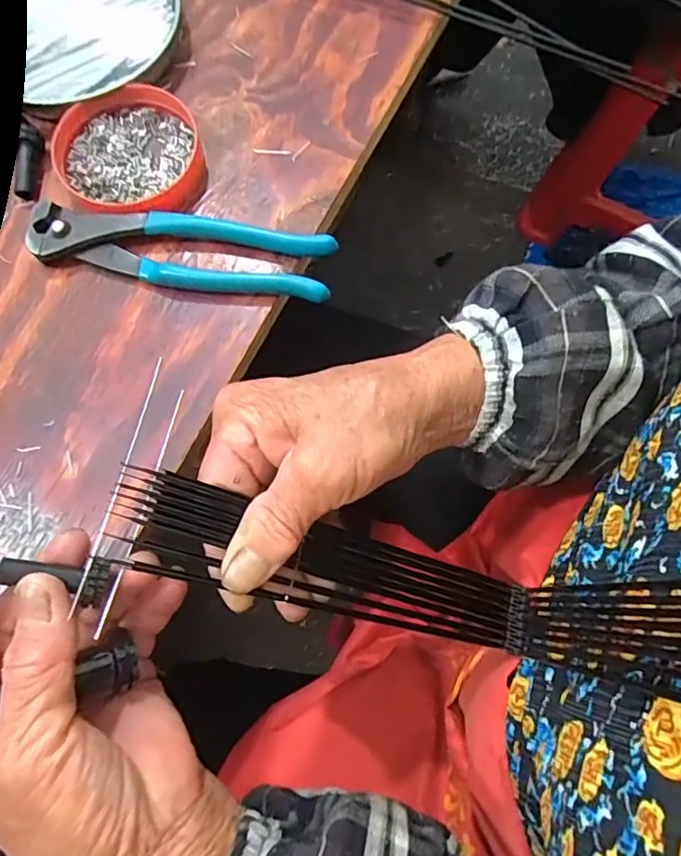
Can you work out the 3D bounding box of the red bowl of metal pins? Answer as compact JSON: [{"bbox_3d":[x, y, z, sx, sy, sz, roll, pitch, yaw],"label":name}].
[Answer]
[{"bbox_3d":[-0.119,-0.153,0.316,0.078,0.018,0.080,0,75,0],"label":"red bowl of metal pins"}]

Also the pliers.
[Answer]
[{"bbox_3d":[-0.086,-0.095,0.301,0.162,0.016,0.037,10,75,2],"label":"pliers"}]

